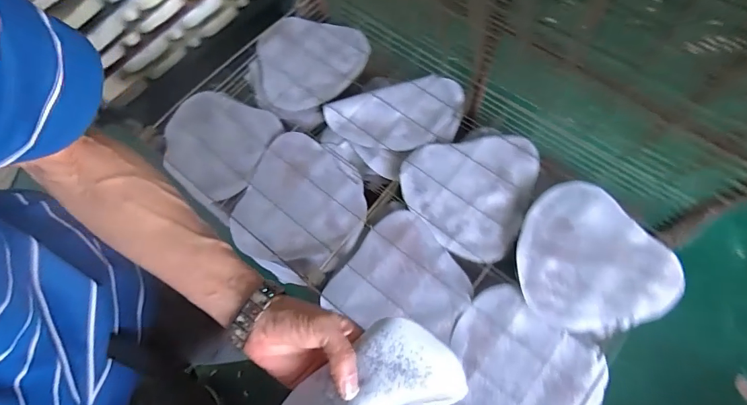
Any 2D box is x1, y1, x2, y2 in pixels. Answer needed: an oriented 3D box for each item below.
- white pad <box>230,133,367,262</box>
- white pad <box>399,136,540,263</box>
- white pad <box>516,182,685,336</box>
[{"bbox_3d":[-0.172,-0.006,1.001,0.302,0.039,0.337,19,69,11],"label":"white pad"},{"bbox_3d":[0.230,-0.045,1.000,0.302,0.044,0.330,23,69,12],"label":"white pad"},{"bbox_3d":[0.478,0.120,0.901,0.334,0.041,0.332,-23,67,-8],"label":"white pad"}]

